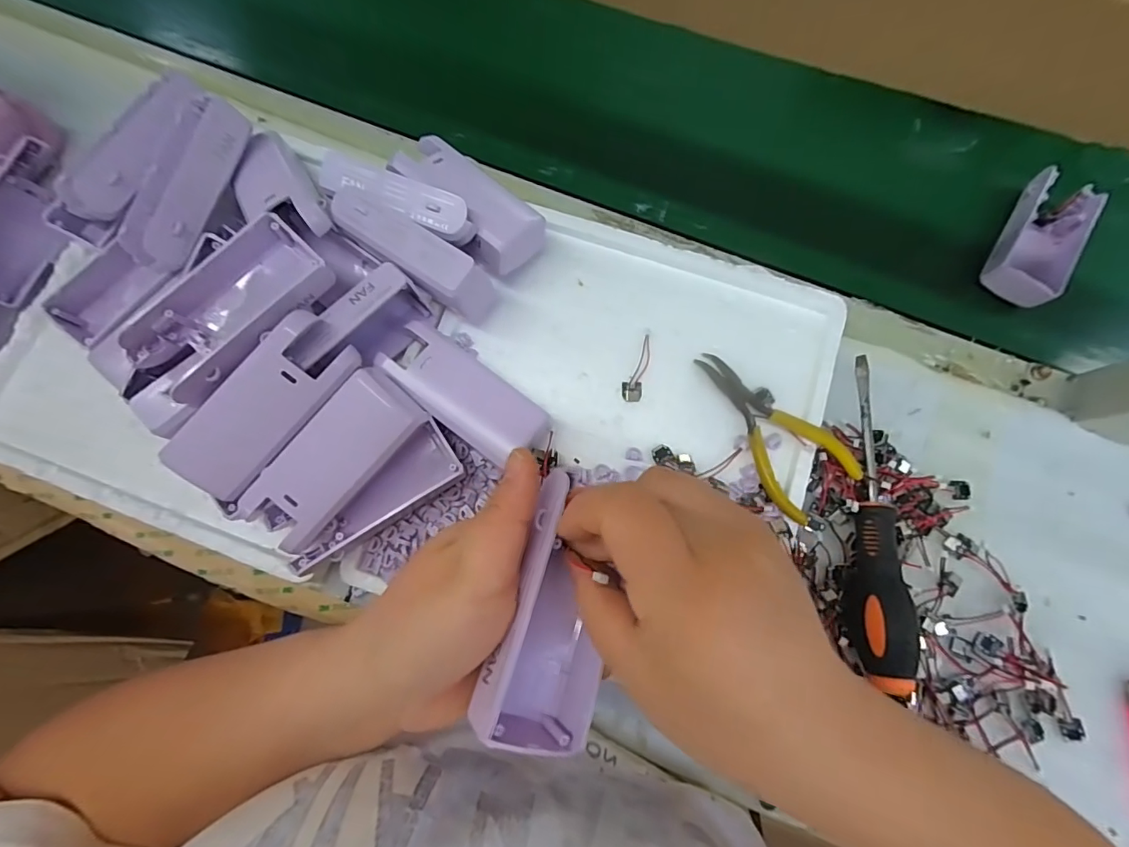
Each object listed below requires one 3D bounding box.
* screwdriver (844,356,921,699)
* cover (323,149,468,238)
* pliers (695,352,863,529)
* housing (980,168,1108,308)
[{"bbox_3d":[0.193,0.055,0.302,0.034,0.031,0.199,3,78,0],"label":"screwdriver"},{"bbox_3d":[-0.106,-0.144,0.300,0.106,0.017,0.032,27,79,5],"label":"cover"},{"bbox_3d":[0.128,0.000,0.307,0.054,0.015,0.115,-34,80,-7],"label":"pliers"},{"bbox_3d":[0.358,-0.139,0.362,0.049,0.020,0.106,33,80,7],"label":"housing"}]

